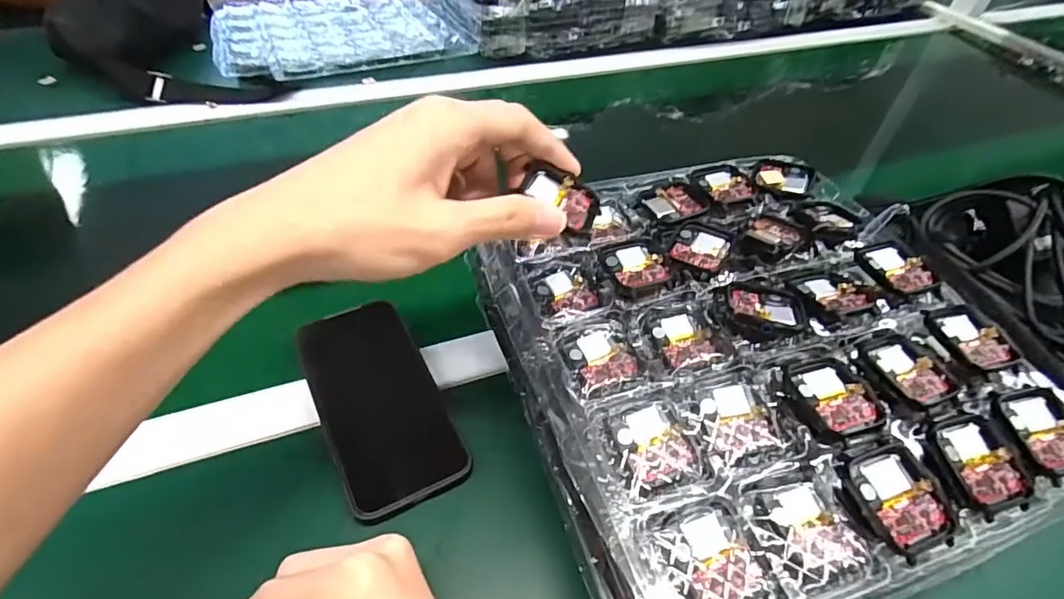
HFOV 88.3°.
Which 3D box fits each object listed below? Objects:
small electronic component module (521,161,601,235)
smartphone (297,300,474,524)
[{"bbox_3d":[0.016,-0.054,0.296,0.043,0.004,0.033,33,54,-7],"label":"small electronic component module"},{"bbox_3d":[-0.106,0.066,0.379,0.077,0.014,0.159,-20,52,-22],"label":"smartphone"}]

